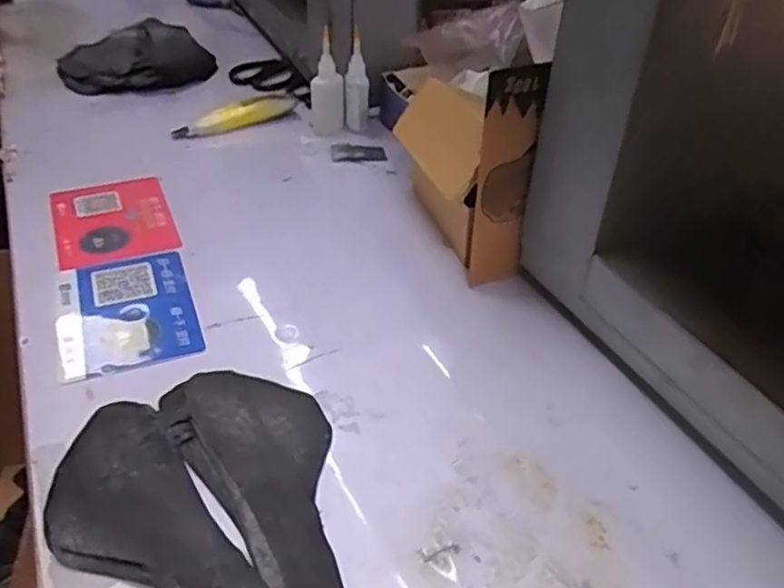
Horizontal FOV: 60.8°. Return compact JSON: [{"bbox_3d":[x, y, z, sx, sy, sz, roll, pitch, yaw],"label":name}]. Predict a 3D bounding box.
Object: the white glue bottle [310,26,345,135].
[{"bbox_3d":[-0.088,-0.289,0.904,0.045,0.124,0.027,-4,40,-7],"label":"white glue bottle"}]

